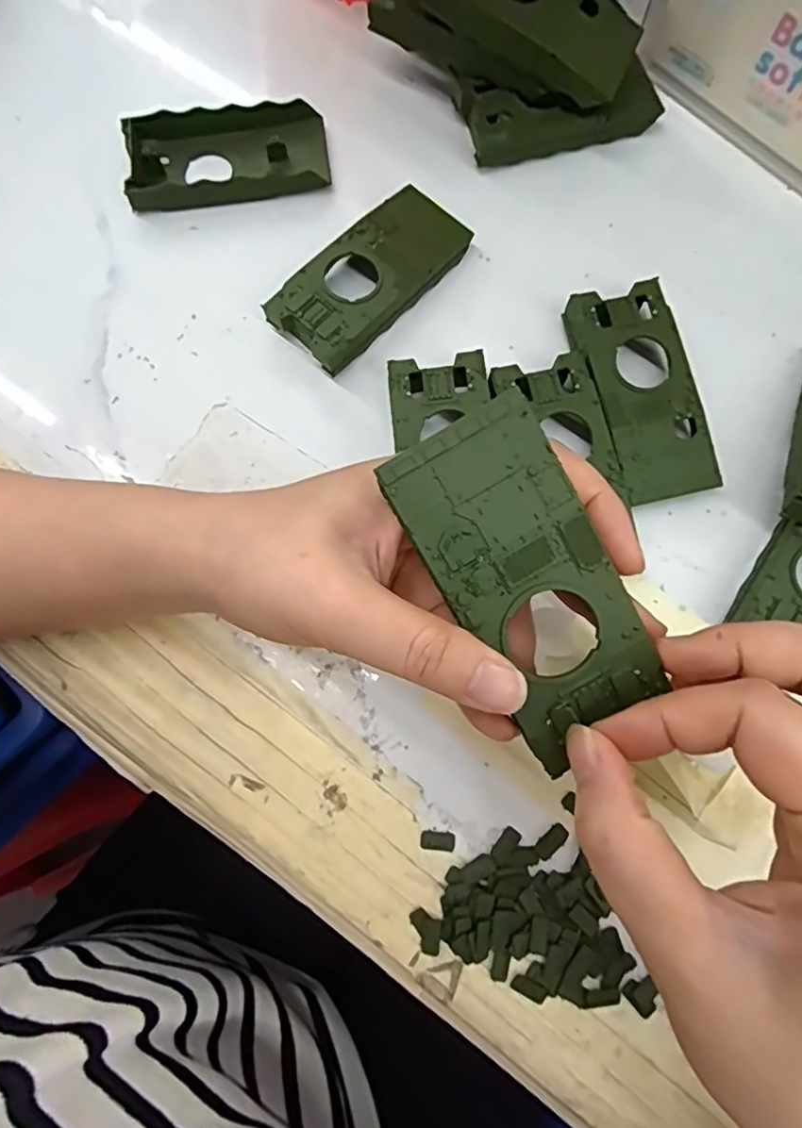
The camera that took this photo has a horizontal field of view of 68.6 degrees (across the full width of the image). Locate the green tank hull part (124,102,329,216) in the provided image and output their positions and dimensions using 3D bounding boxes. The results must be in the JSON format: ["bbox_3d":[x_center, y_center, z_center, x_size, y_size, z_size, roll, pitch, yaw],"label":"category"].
[{"bbox_3d":[-0.091,-0.216,0.310,0.101,0.017,0.048,-8,78,-2],"label":"green tank hull part"}]

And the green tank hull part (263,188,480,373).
[{"bbox_3d":[-0.015,-0.144,0.294,0.045,0.021,0.103,42,81,8],"label":"green tank hull part"}]

